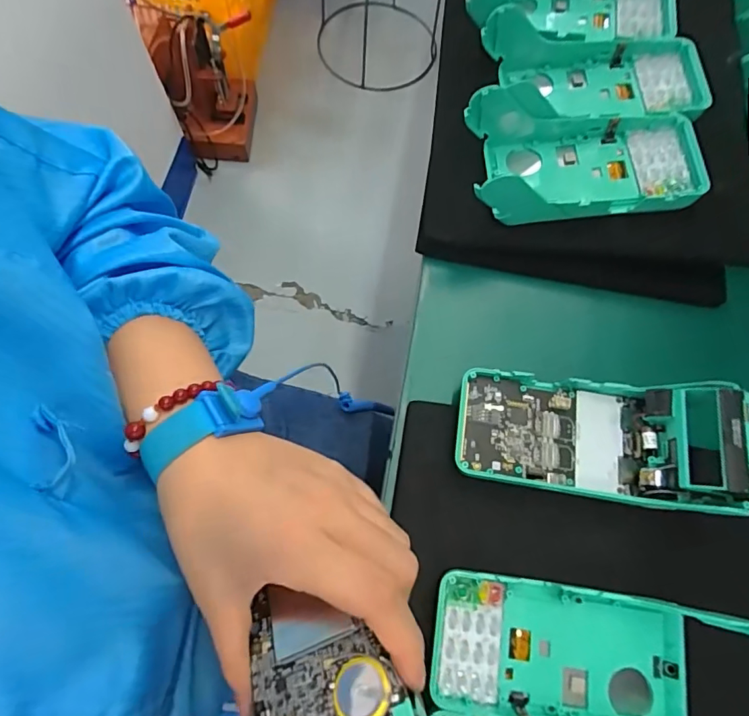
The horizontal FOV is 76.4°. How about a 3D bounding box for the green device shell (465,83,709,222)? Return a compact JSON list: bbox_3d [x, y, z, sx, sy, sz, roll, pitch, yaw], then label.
[{"bbox_3d":[0.156,-0.147,0.350,0.173,0.047,0.081,-1,75,-2],"label":"green device shell"}]

